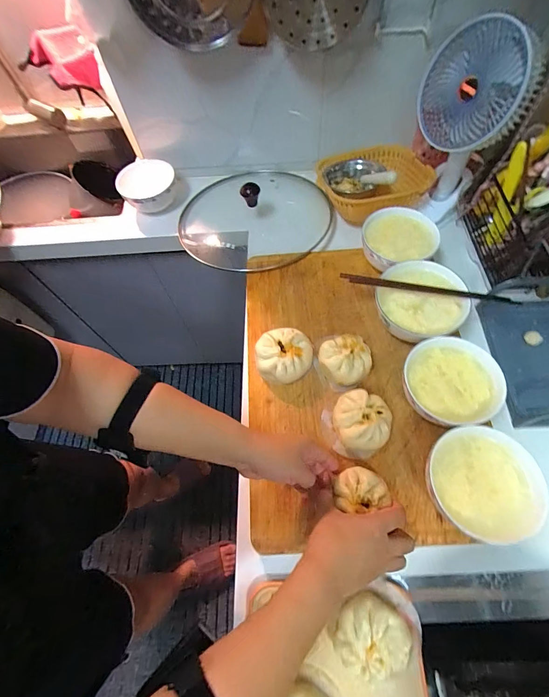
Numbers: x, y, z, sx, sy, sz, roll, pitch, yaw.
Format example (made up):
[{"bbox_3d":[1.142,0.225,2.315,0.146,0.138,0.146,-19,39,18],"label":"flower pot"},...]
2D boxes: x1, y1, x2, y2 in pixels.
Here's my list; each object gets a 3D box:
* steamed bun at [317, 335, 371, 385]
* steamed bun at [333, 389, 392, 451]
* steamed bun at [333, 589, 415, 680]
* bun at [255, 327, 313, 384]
[{"bbox_3d":[0.109,0.018,0.513,0.068,0.047,0.067,-2,63,3],"label":"steamed bun"},{"bbox_3d":[0.122,0.101,0.472,0.076,0.044,0.079,-2,63,3],"label":"steamed bun"},{"bbox_3d":[0.111,0.321,0.376,0.078,0.046,0.071,-2,63,3],"label":"steamed bun"},{"bbox_3d":[0.015,0.012,0.527,0.085,0.040,0.079,-2,63,3],"label":"bun"}]

